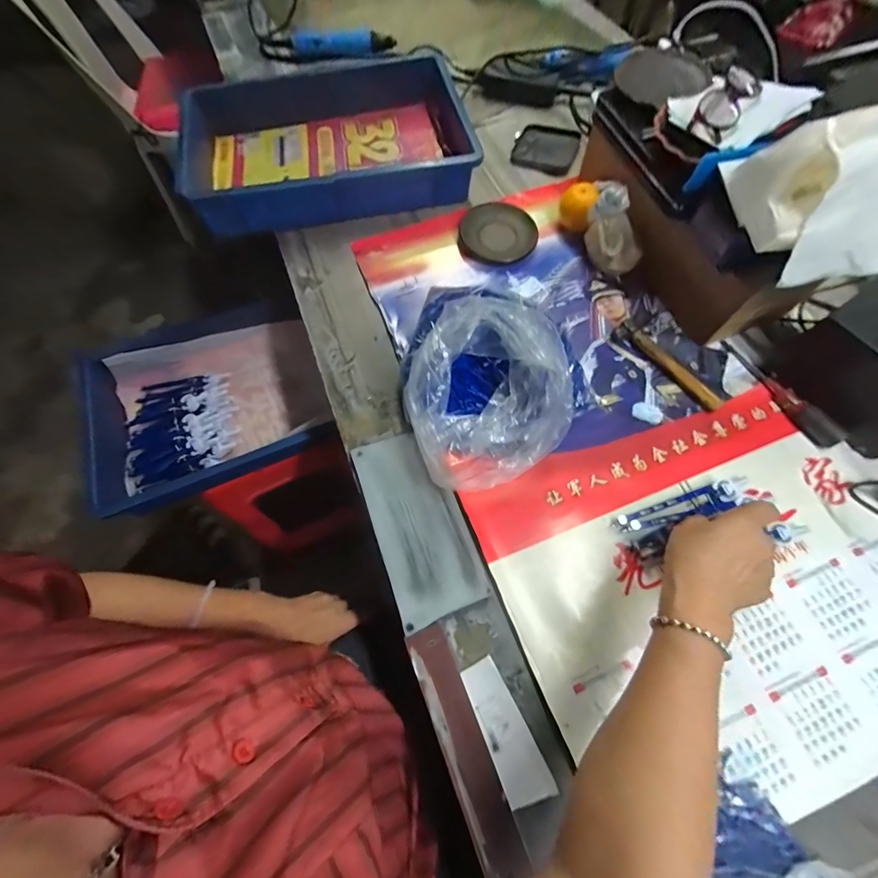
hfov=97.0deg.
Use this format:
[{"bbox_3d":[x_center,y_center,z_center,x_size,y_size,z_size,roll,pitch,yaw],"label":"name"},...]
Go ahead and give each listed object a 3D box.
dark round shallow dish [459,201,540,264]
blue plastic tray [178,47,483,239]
[{"bbox_3d":[0.089,-0.311,0.577,0.109,0.018,0.112,-1,67,2],"label":"dark round shallow dish"},{"bbox_3d":[-0.179,-0.470,0.621,0.437,0.081,0.297,-13,67,-3],"label":"blue plastic tray"}]

